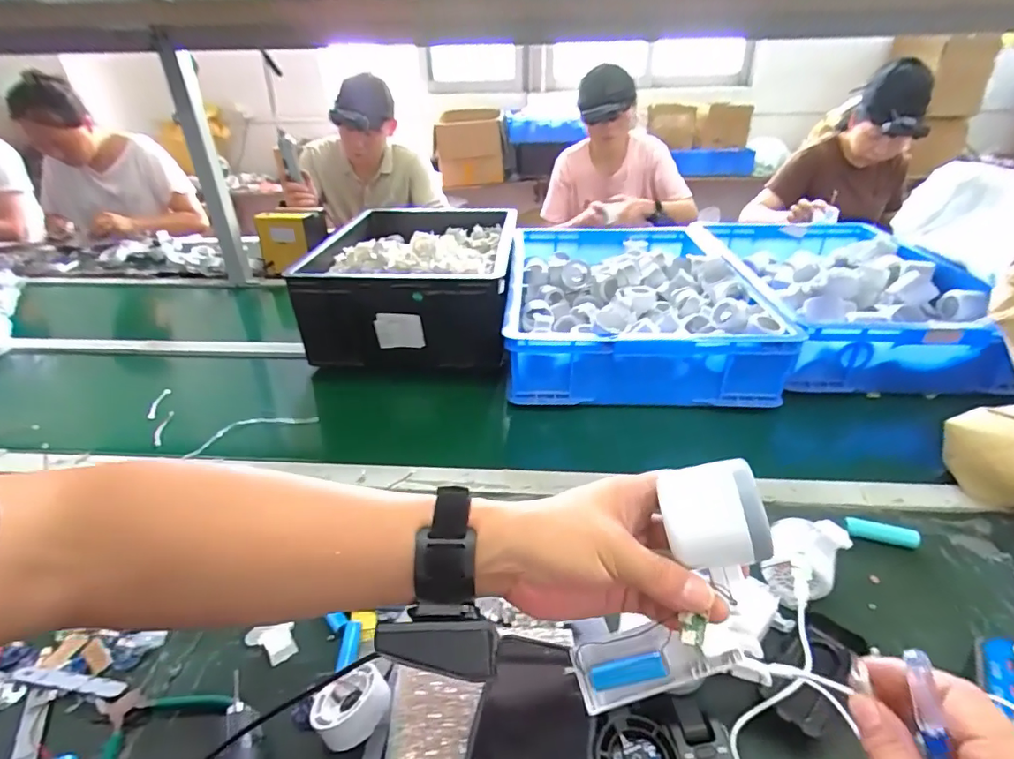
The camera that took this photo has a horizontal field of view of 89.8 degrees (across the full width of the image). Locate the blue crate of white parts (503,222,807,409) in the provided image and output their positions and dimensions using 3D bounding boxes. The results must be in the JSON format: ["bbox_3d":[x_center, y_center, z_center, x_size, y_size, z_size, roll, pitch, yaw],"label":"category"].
[{"bbox_3d":[0.224,-0.165,0.981,0.418,0.130,0.610,1,31,3],"label":"blue crate of white parts"}]

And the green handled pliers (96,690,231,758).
[{"bbox_3d":[-0.279,0.273,0.372,0.091,0.015,0.105,9,32,16],"label":"green handled pliers"}]

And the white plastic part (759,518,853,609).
[{"bbox_3d":[0.276,0.172,0.481,0.065,0.071,0.060,-1,31,1],"label":"white plastic part"}]

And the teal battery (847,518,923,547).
[{"bbox_3d":[0.399,0.163,0.543,0.068,0.018,0.019,8,32,15],"label":"teal battery"}]

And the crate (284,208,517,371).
[{"bbox_3d":[-0.166,-0.201,0.999,0.337,0.181,0.442,1,31,3],"label":"crate"}]

